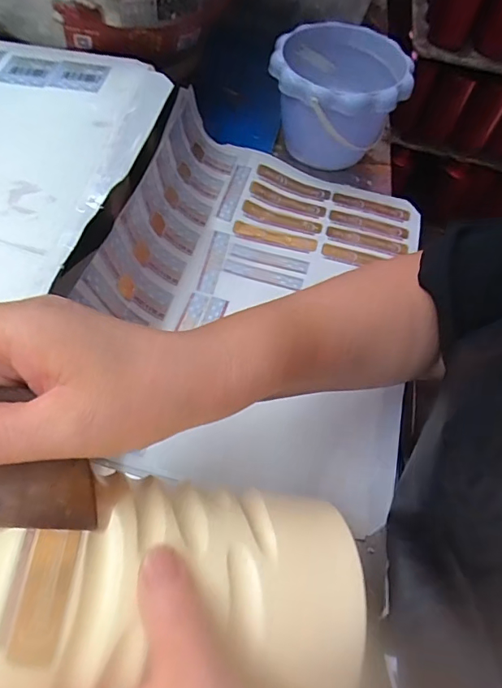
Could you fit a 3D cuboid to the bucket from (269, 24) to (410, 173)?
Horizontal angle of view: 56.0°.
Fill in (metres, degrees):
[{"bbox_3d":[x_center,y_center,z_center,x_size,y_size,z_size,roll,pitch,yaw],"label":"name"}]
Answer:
[{"bbox_3d":[0.102,-0.293,0.576,0.154,0.120,0.155,4,58,-6],"label":"bucket"}]

